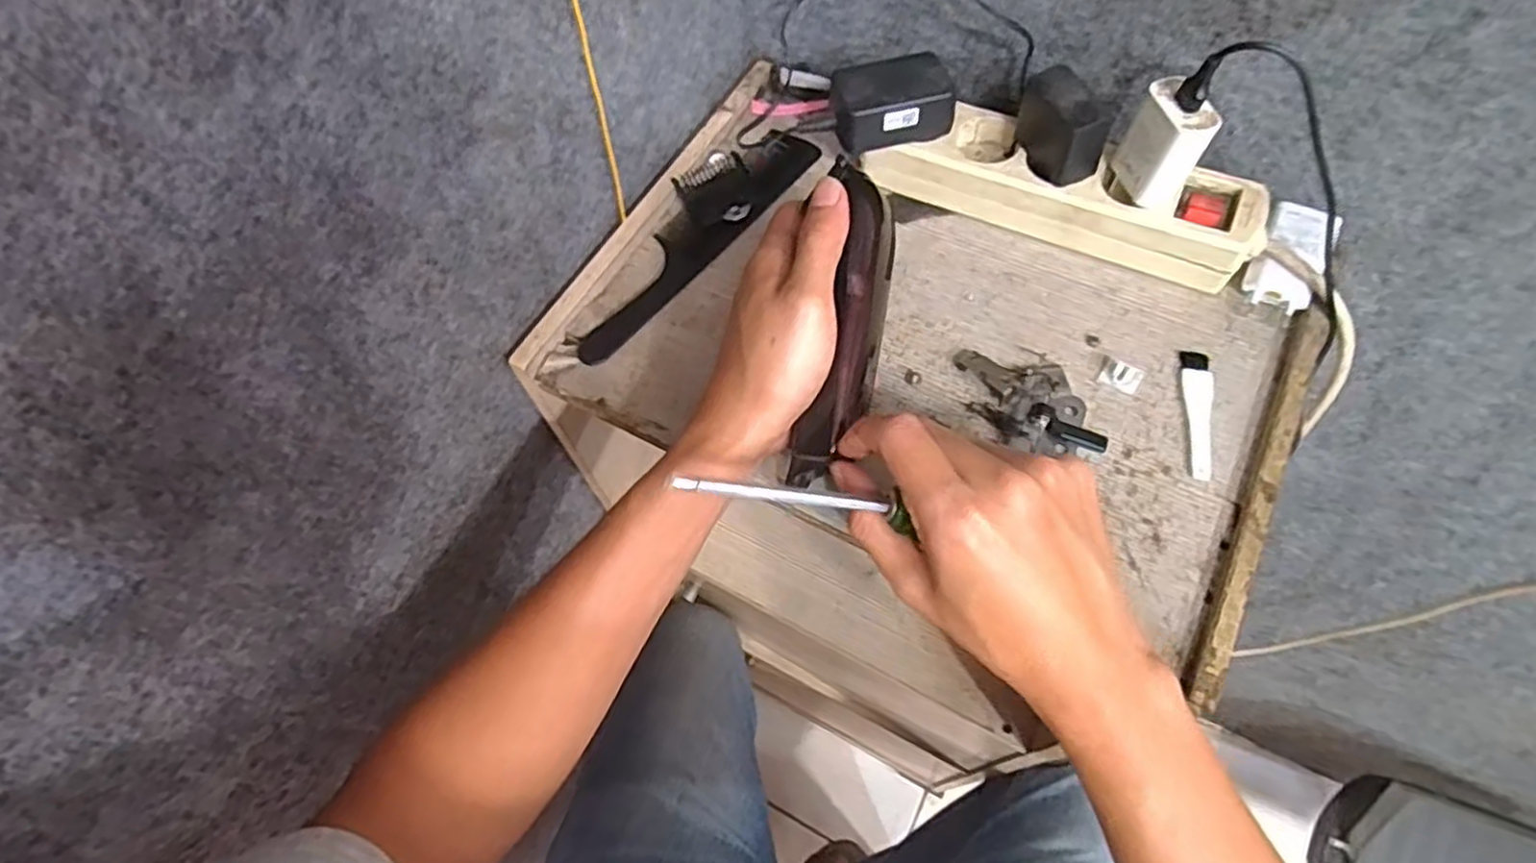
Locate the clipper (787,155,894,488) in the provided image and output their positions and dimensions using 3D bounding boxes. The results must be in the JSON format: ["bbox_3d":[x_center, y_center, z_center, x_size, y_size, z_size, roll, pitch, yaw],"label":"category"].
[{"bbox_3d":[0.040,-0.052,0.378,0.038,0.033,0.162,12,92,10],"label":"clipper"}]

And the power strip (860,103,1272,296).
[{"bbox_3d":[0.175,-0.149,0.447,0.222,0.033,0.062,19,66,13],"label":"power strip"}]

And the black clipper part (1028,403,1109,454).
[{"bbox_3d":[0.161,-0.002,0.397,0.042,0.009,0.014,24,67,15],"label":"black clipper part"}]

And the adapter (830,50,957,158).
[{"bbox_3d":[0.074,-0.198,0.449,0.068,0.032,0.047,-18,63,-5],"label":"adapter"}]

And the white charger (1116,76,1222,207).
[{"bbox_3d":[0.212,-0.153,0.397,0.023,0.055,0.036,-18,63,-5],"label":"white charger"}]

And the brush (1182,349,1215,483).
[{"bbox_3d":[0.233,-0.011,0.399,0.015,0.004,0.079,9,64,9],"label":"brush"}]

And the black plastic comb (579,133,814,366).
[{"bbox_3d":[-0.048,-0.125,0.479,0.046,0.011,0.210,39,72,21],"label":"black plastic comb"}]

